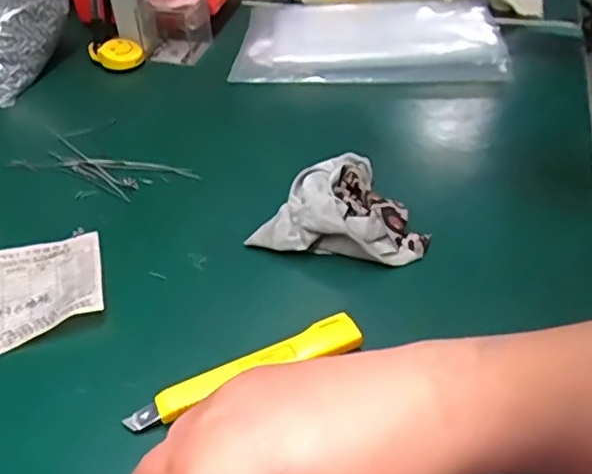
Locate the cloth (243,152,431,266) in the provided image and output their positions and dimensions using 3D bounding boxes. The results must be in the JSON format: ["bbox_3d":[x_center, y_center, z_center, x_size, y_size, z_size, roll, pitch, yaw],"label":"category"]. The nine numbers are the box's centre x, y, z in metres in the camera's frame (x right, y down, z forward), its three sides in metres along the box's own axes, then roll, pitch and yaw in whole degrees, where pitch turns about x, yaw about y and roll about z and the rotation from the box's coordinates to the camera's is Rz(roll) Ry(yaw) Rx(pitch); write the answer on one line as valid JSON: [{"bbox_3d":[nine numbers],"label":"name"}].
[{"bbox_3d":[0.038,-0.022,0.421,0.107,0.034,0.095,10,42,14],"label":"cloth"}]

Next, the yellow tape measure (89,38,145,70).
[{"bbox_3d":[-0.183,-0.185,0.621,0.052,0.023,0.037,-10,42,-10],"label":"yellow tape measure"}]

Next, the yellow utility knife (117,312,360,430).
[{"bbox_3d":[-0.025,0.072,0.325,0.128,0.015,0.019,-18,44,-18],"label":"yellow utility knife"}]

